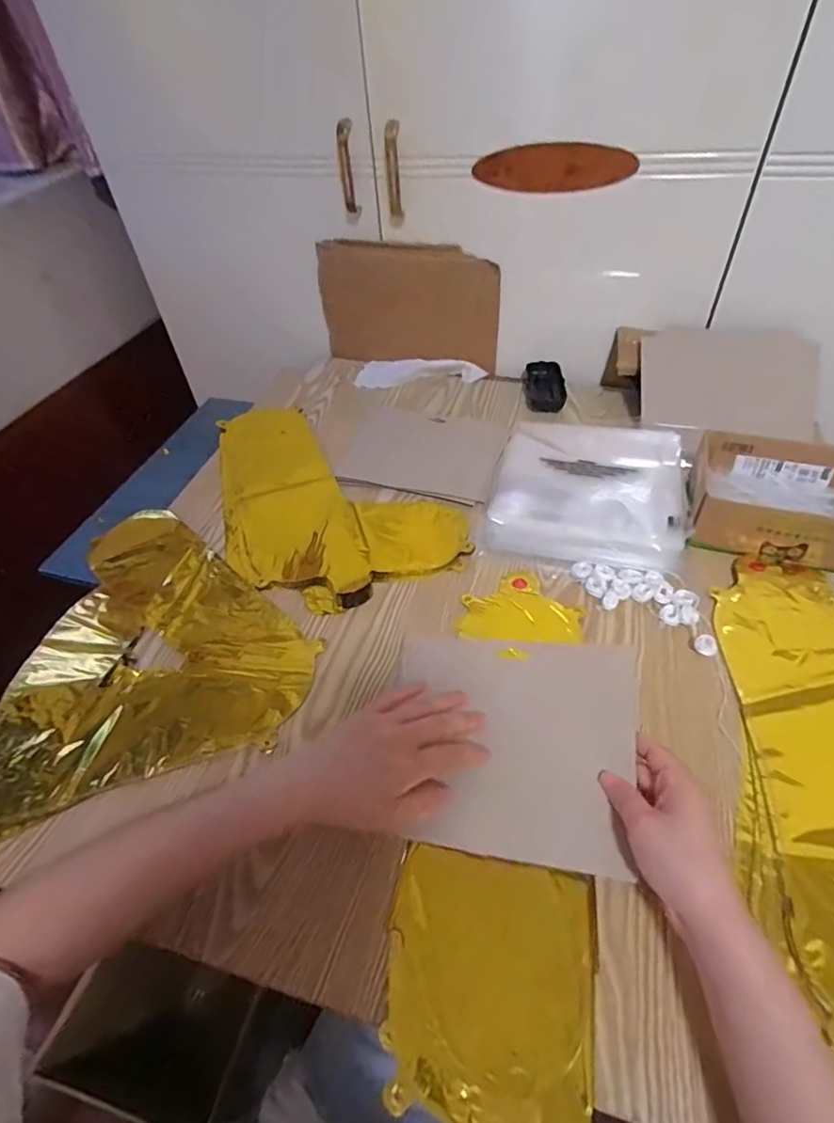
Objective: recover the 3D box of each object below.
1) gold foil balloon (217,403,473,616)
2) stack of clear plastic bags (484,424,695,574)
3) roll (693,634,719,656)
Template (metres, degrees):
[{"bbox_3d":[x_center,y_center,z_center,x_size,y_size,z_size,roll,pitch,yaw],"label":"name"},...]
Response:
[{"bbox_3d":[-0.151,-0.083,0.670,0.215,0.015,0.422,-35,54,-25],"label":"gold foil balloon"},{"bbox_3d":[0.207,-0.087,0.651,0.219,0.020,0.239,11,49,15],"label":"stack of clear plastic bags"},{"bbox_3d":[0.266,0.076,0.498,0.020,0.014,0.015,33,57,30],"label":"roll"}]

